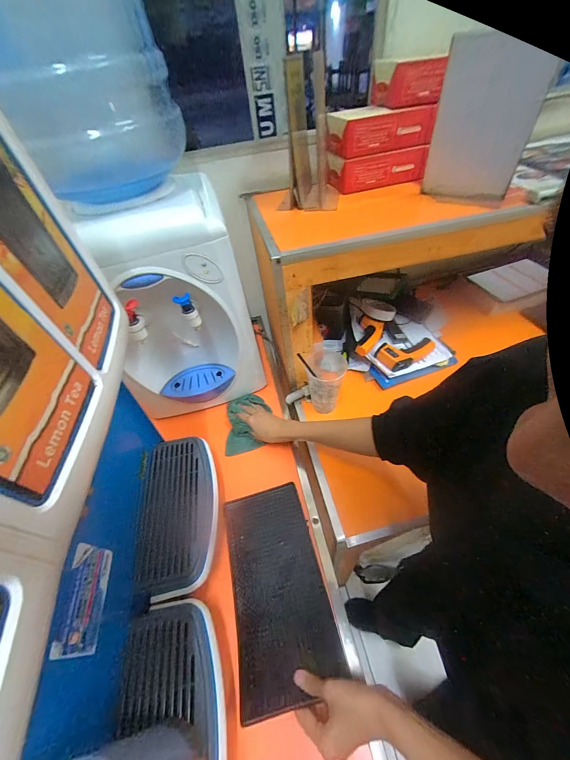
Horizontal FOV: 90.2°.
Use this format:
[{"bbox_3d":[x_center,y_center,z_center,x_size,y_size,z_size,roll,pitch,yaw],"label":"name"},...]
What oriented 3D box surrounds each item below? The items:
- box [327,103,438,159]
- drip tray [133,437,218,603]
[{"bbox_3d":[0.193,-0.517,0.587,0.197,0.064,0.075,-15,49,-7],"label":"box"},{"bbox_3d":[-0.186,0.224,0.501,0.125,0.025,0.249,3,52,-18],"label":"drip tray"}]

